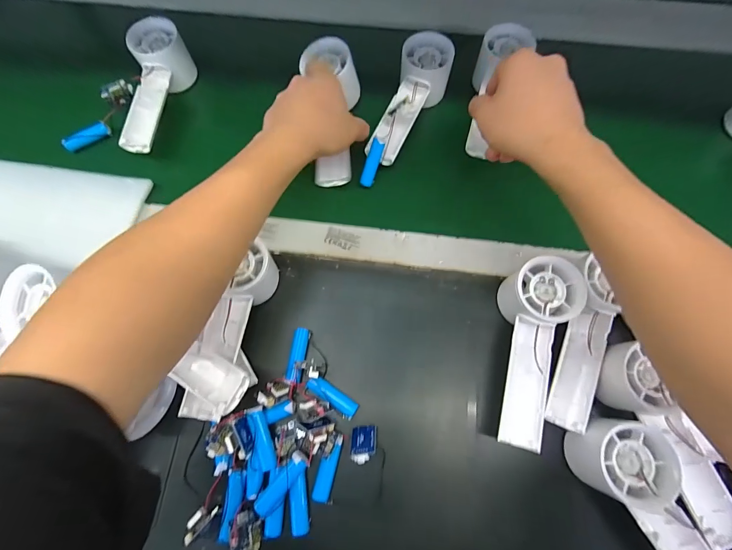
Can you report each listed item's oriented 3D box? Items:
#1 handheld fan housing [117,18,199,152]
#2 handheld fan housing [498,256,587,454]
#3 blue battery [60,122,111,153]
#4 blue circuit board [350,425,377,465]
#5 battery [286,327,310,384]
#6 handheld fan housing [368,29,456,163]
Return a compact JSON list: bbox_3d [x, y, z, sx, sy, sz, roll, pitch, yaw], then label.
[{"bbox_3d":[-0.246,-0.216,0.405,0.056,0.051,0.161,0,73,1],"label":"handheld fan housing"},{"bbox_3d":[0.148,0.067,0.304,0.058,0.057,0.157,8,73,3],"label":"handheld fan housing"},{"bbox_3d":[-0.328,-0.162,0.408,0.051,0.014,0.013,-37,76,-9],"label":"blue battery"},{"bbox_3d":[-0.002,0.142,0.293,0.021,0.004,0.034,-6,31,8],"label":"blue circuit board"},{"bbox_3d":[-0.063,0.074,0.323,0.014,0.012,0.047,6,74,3],"label":"battery"},{"bbox_3d":[0.053,-0.193,0.385,0.058,0.043,0.156,16,75,6],"label":"handheld fan housing"}]

